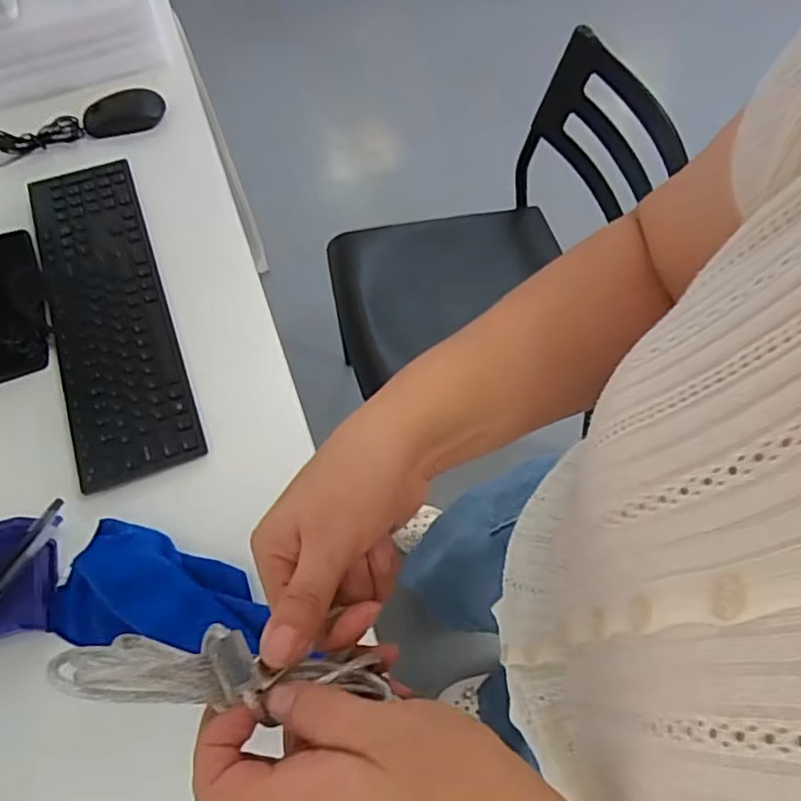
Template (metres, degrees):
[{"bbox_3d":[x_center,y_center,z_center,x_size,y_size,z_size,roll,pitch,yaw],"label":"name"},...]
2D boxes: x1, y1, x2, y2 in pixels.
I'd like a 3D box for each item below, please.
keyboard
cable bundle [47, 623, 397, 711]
[{"bbox_3d":[-0.326,-0.104,0.707,0.122,0.018,0.412,-20,66,-8],"label":"keyboard"},{"bbox_3d":[-0.069,0.109,0.260,0.130,0.031,0.026,10,62,-21],"label":"cable bundle"}]

